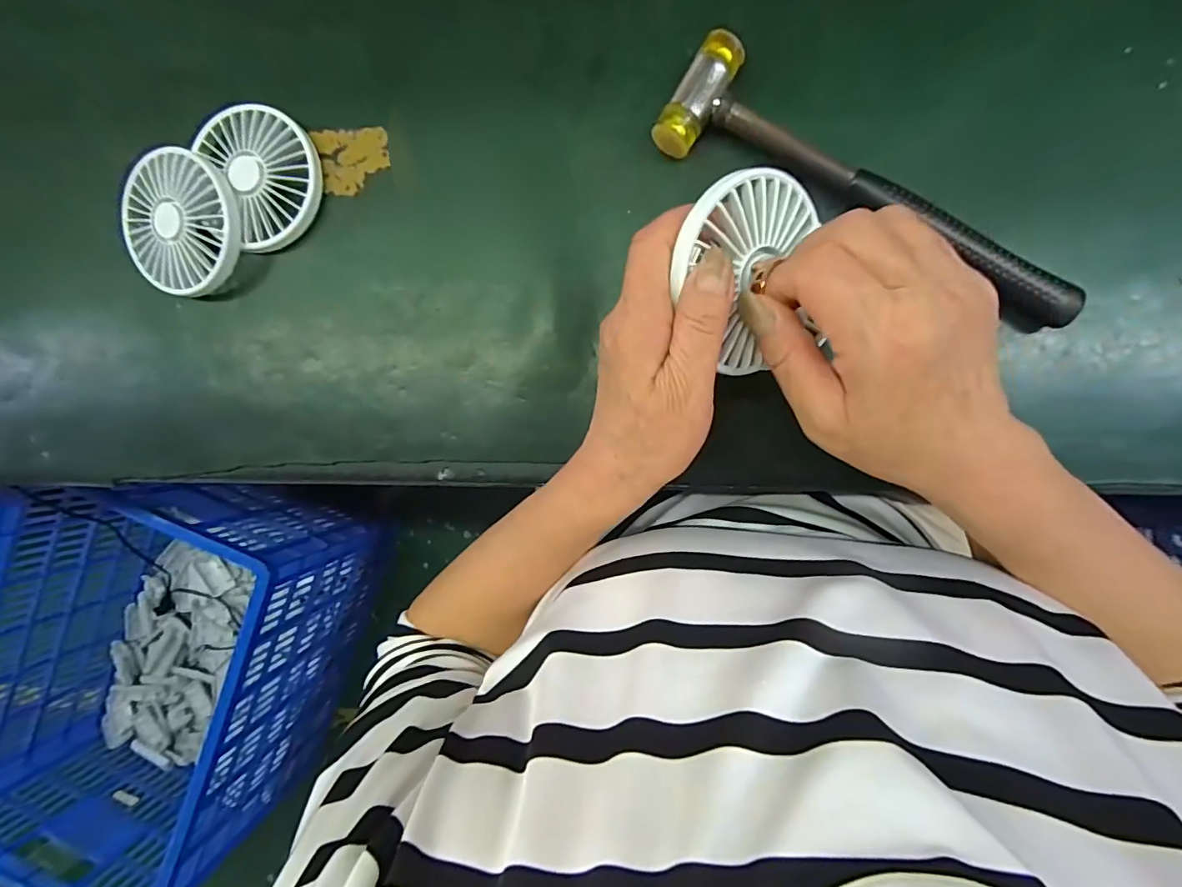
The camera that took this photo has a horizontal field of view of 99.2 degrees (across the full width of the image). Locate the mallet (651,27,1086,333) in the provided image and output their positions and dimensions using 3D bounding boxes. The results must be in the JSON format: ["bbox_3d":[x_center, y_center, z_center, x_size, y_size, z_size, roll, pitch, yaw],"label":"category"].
[{"bbox_3d":[0.152,-0.137,0.272,0.238,0.021,0.059,31,97,5],"label":"mallet"}]

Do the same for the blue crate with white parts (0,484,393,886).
[{"bbox_3d":[-0.761,0.384,0.933,0.475,0.398,0.634,18,94,6],"label":"blue crate with white parts"}]

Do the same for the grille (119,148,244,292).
[{"bbox_3d":[-0.267,-0.143,0.327,0.083,0.019,0.084,1,94,8],"label":"grille"}]

